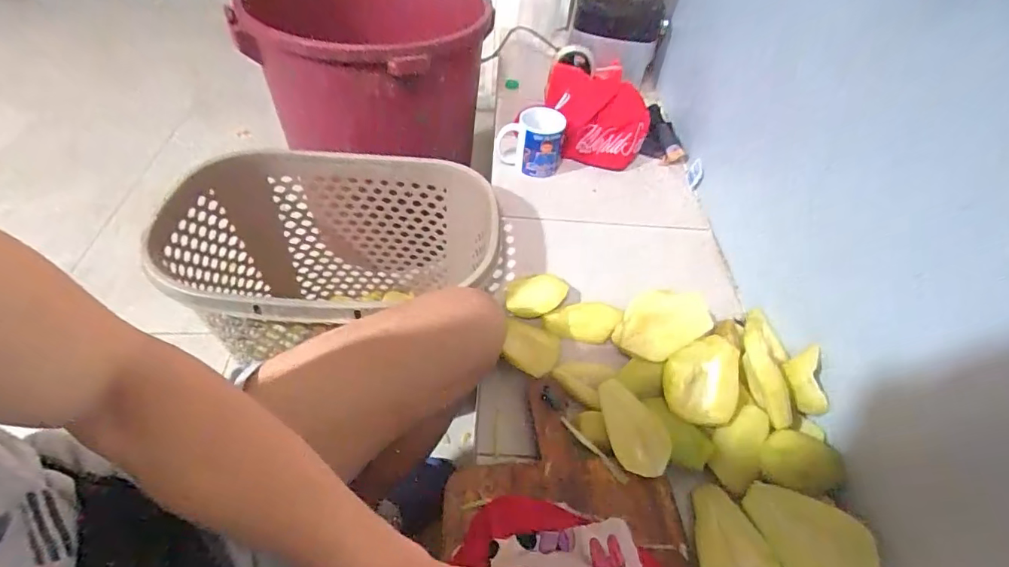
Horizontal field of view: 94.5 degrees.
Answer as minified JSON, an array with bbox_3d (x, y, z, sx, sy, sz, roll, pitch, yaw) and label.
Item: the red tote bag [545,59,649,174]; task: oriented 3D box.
[{"bbox_3d":[0.186,-0.361,0.955,0.171,0.109,0.272,3,49,-4],"label":"red tote bag"}]

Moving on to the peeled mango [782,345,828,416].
[{"bbox_3d":[0.339,0.111,0.524,0.034,0.027,0.077,-8,89,-10],"label":"peeled mango"}]

